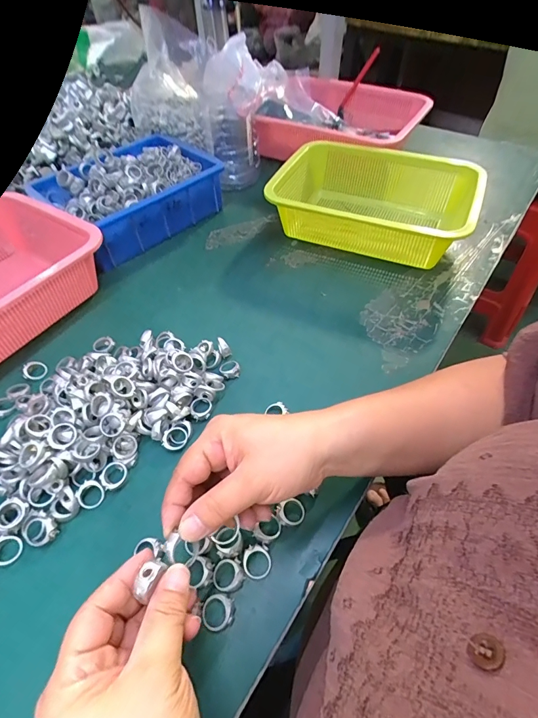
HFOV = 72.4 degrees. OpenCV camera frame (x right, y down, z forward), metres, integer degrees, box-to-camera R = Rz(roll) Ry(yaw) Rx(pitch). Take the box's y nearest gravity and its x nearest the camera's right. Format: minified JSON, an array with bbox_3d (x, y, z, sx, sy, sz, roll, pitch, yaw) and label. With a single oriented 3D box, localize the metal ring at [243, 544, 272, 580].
[{"bbox_3d":[-0.009,0.154,0.280,0.022,0.004,0.022,2,68,-5],"label":"metal ring"}]

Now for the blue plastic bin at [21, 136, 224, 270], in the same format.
[{"bbox_3d":[-0.206,-0.252,0.563,0.221,0.089,0.175,-36,59,-24],"label":"blue plastic bin"}]

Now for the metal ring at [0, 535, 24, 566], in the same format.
[{"bbox_3d":[-0.208,0.151,0.290,0.023,0.004,0.022,9,58,-15],"label":"metal ring"}]

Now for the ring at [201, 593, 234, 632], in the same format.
[{"bbox_3d":[-0.036,0.179,0.259,0.022,0.009,0.021,-1,52,1],"label":"ring"}]

